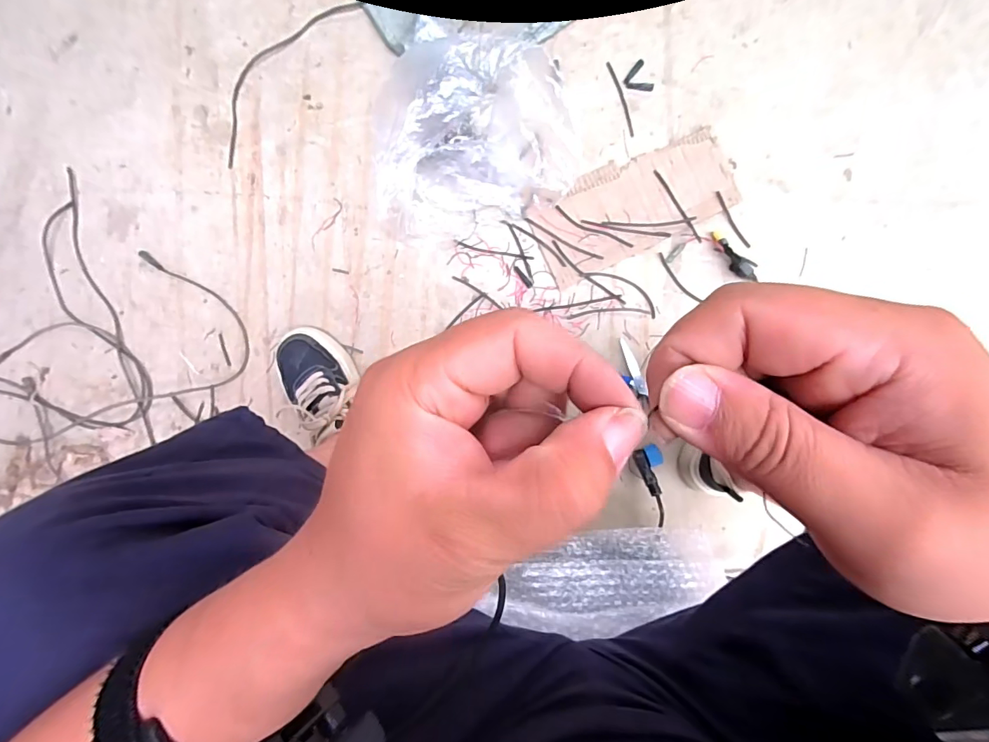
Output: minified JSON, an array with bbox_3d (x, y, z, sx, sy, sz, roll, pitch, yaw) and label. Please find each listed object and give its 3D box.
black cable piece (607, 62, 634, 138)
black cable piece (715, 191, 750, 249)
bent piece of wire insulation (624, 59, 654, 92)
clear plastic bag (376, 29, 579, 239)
[{"bbox_3d":[0.188,-0.402,0.674,0.009,0.004,0.113,-19,92,2],"label":"black cable piece"},{"bbox_3d":[0.350,-0.222,0.673,0.013,0.004,0.094,-32,92,2],"label":"black cable piece"},{"bbox_3d":[0.209,-0.430,0.670,0.039,0.010,0.048,-22,92,2],"label":"bent piece of wire insulation"},{"bbox_3d":[-0.022,-0.298,0.606,0.247,0.149,0.203,1,92,1],"label":"clear plastic bag"}]

